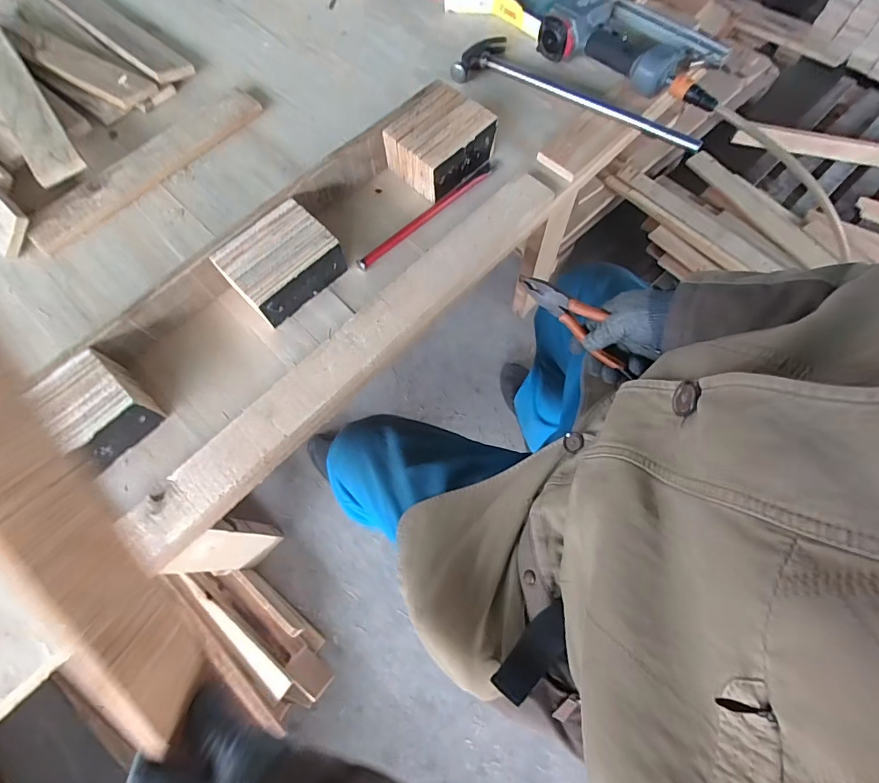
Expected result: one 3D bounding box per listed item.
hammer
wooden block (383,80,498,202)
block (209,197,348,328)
[{"bbox_3d":[0.197,-0.427,0.628,0.356,0.030,0.094,29,73,11],"label":"hammer"},{"bbox_3d":[0.000,-0.324,0.581,0.103,0.057,0.121,39,75,13],"label":"wooden block"},{"bbox_3d":[-0.185,-0.153,0.525,0.123,0.053,0.093,-42,75,-13],"label":"block"}]

